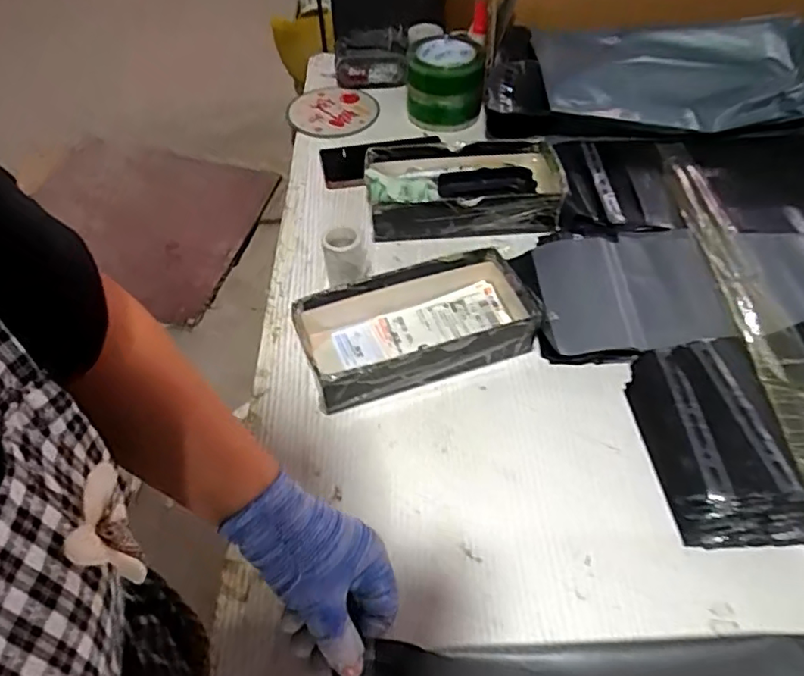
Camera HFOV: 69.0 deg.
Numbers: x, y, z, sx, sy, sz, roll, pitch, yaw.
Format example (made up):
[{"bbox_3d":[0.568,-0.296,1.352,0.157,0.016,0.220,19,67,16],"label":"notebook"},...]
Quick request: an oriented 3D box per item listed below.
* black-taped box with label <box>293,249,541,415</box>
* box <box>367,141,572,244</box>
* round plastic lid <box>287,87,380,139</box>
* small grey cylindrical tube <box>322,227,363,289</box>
[{"bbox_3d":[0.016,-0.012,0.570,0.218,0.058,0.112,-17,51,-12],"label":"black-taped box with label"},{"bbox_3d":[0.073,-0.178,0.702,0.229,0.050,0.126,0,50,2],"label":"box"},{"bbox_3d":[-0.101,-0.335,0.867,0.118,0.013,0.134,24,53,17],"label":"round plastic lid"},{"bbox_3d":[-0.062,-0.083,0.621,0.039,0.061,0.038,-1,50,1],"label":"small grey cylindrical tube"}]

